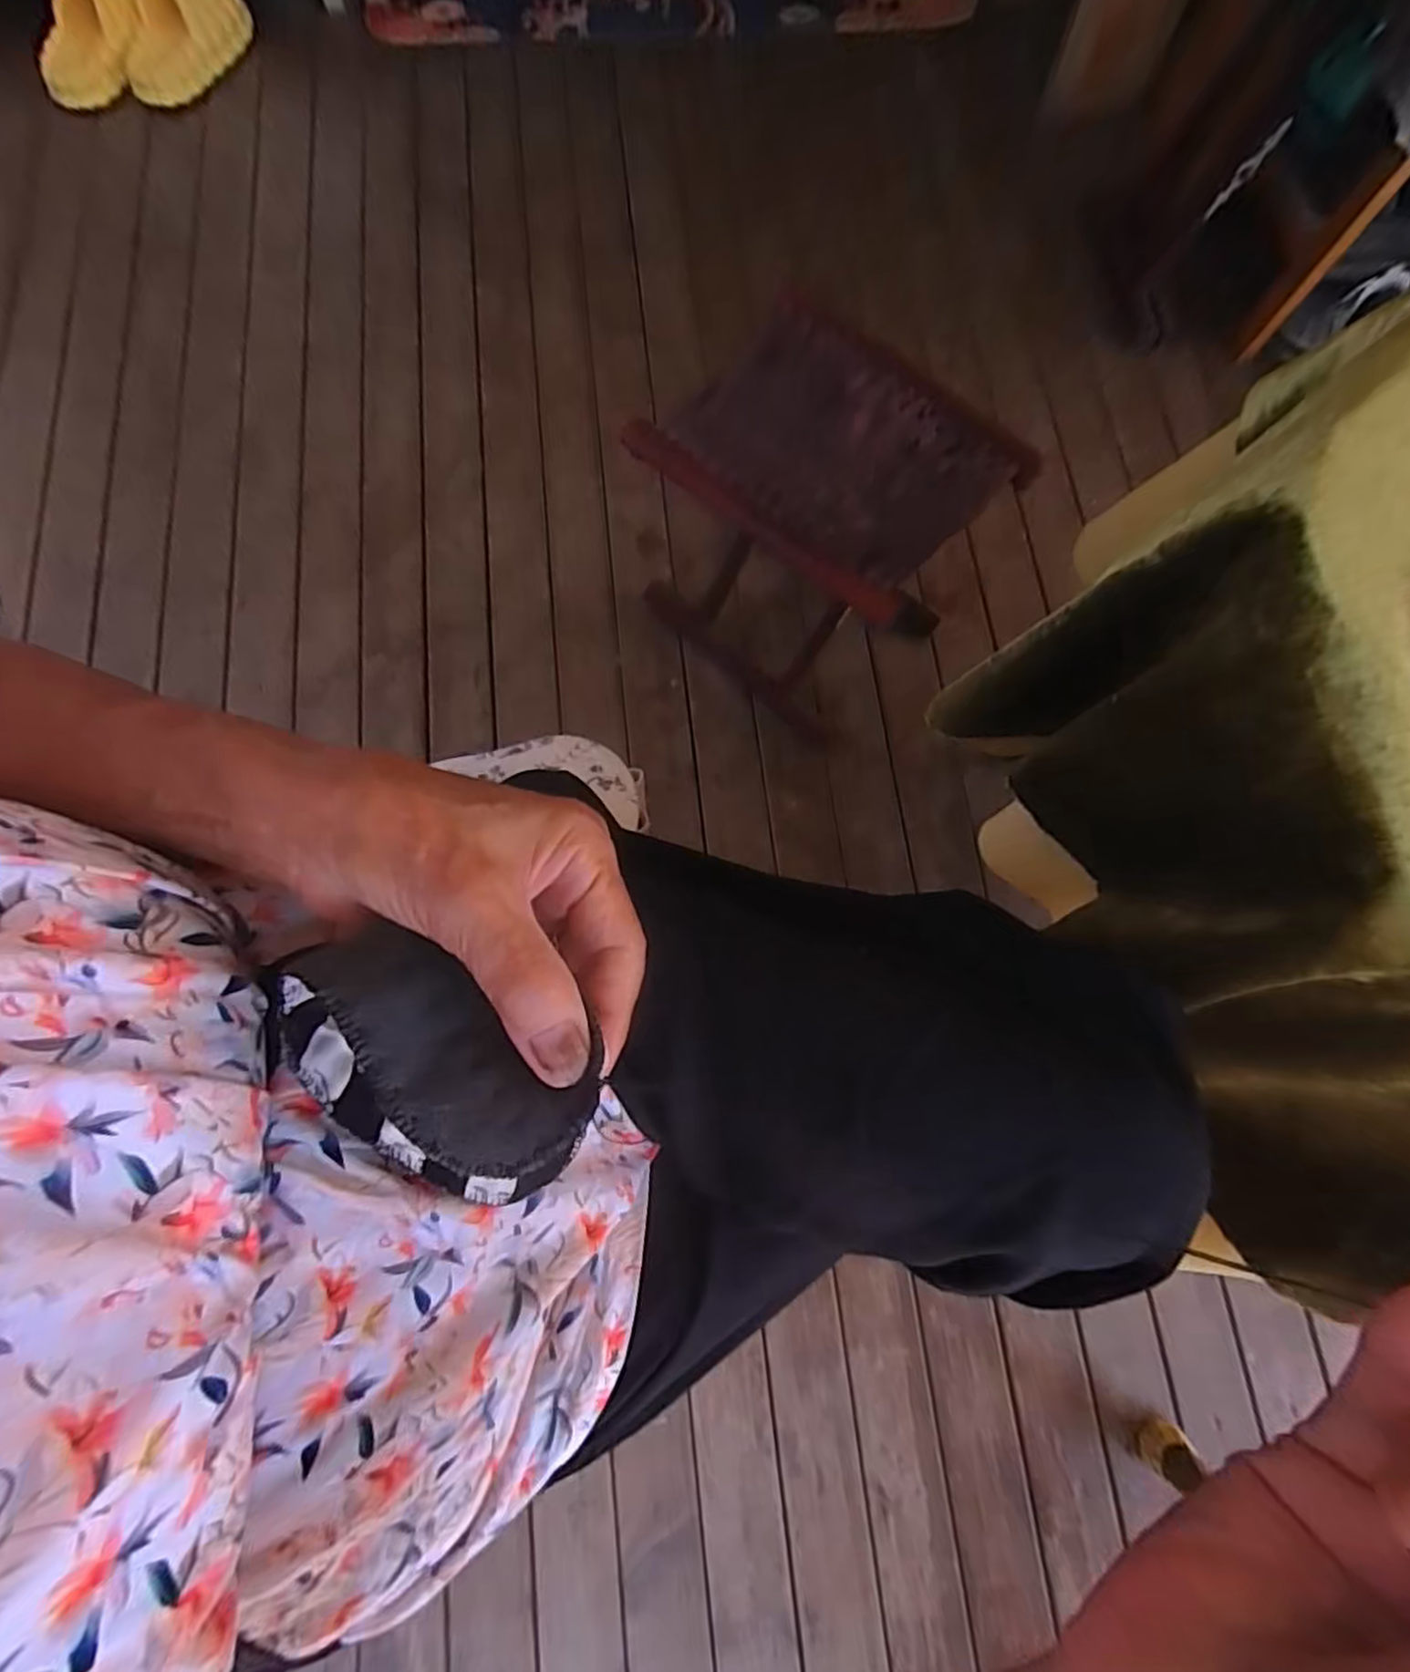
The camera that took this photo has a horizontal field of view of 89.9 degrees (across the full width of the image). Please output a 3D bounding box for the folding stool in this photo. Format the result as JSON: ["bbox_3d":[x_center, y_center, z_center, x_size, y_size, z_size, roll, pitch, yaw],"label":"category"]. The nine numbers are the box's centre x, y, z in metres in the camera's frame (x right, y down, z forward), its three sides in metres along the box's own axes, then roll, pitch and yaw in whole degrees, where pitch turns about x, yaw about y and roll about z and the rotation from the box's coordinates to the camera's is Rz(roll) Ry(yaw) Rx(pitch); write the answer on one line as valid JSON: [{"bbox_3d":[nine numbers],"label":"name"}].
[{"bbox_3d":[0.106,-0.318,0.755,0.287,0.273,0.244,37,77,8],"label":"folding stool"}]

